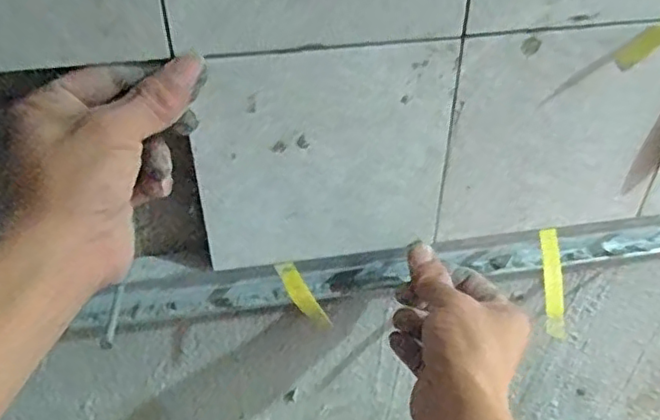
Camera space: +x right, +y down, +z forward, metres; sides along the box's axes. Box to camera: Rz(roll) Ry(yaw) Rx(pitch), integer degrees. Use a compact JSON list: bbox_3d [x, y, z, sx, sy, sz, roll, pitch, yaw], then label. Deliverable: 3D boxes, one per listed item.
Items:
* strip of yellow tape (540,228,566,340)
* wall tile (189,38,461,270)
[{"bbox_3d":[0.152,0.049,0.420,0.011,0.006,0.073,0,76,1],"label":"strip of yellow tape"},{"bbox_3d":[-0.002,-0.026,0.362,0.145,0.147,0.005,-9,43,-8],"label":"wall tile"}]

